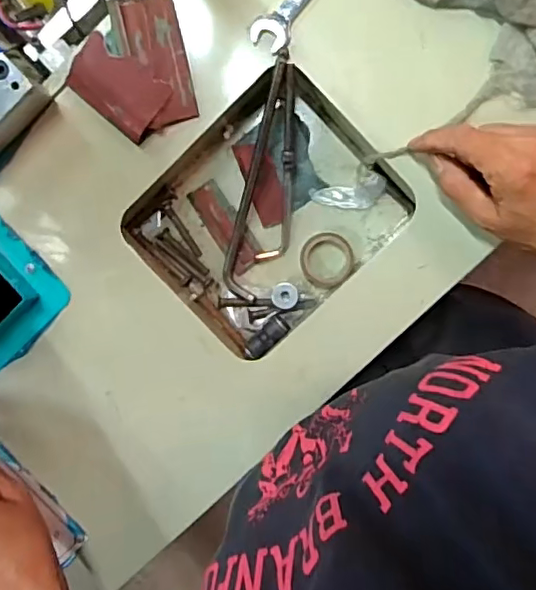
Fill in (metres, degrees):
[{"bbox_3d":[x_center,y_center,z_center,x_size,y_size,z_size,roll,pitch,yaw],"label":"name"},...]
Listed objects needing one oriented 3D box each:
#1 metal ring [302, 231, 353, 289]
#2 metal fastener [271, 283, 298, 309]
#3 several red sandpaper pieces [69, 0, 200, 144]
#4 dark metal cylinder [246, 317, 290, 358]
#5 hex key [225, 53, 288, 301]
[{"bbox_3d":[0.051,-0.030,0.492,0.045,0.010,0.047,0,96,3],"label":"metal ring"},{"bbox_3d":[0.015,0.001,0.492,0.023,0.006,0.022,-4,96,3],"label":"metal fastener"},{"bbox_3d":[-0.105,-0.172,0.436,0.086,0.017,0.097,-13,95,4],"label":"several red sandpaper pieces"},{"bbox_3d":[-0.001,0.038,0.496,0.043,0.015,0.014,-40,93,6],"label":"dark metal cylinder"},{"bbox_3d":[-0.007,-0.090,0.467,0.028,0.018,0.196,14,112,1],"label":"hex key"}]

